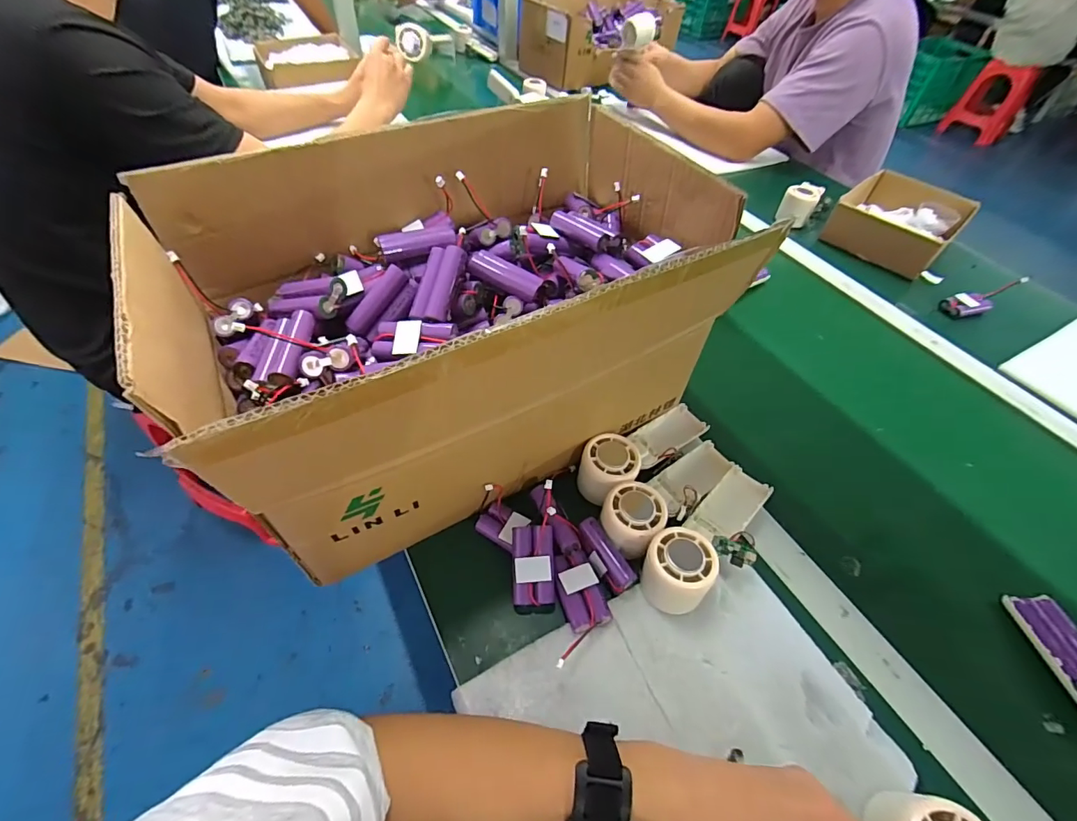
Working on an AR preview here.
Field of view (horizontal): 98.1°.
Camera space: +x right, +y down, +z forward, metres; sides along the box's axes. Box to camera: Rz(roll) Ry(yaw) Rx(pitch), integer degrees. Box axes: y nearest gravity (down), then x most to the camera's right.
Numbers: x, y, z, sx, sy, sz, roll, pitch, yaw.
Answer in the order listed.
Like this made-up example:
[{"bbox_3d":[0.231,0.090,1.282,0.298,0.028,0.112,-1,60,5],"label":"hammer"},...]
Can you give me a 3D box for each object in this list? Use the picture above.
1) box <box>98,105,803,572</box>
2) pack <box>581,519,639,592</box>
[{"bbox_3d":[-0.066,-0.080,0.419,0.401,0.225,0.272,-22,56,-21],"label":"box"},{"bbox_3d":[0.059,0.129,0.420,0.023,0.022,0.066,-23,56,-21],"label":"pack"}]

